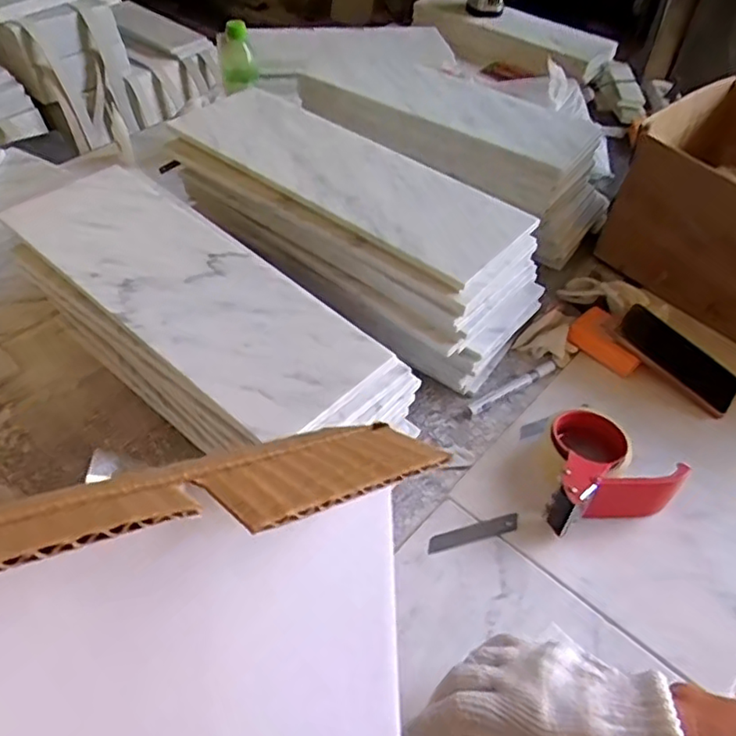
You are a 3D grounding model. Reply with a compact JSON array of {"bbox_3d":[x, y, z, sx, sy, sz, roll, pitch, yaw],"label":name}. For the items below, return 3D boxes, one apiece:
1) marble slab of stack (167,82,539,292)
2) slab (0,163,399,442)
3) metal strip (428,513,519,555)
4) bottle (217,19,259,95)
[{"bbox_3d":[-0.040,-0.240,0.730,0.461,0.019,0.153,35,57,24],"label":"marble slab of stack"},{"bbox_3d":[-0.191,-0.094,0.635,0.449,0.015,0.156,35,57,24],"label":"slab"},{"bbox_3d":[0.106,0.167,0.624,0.097,0.005,0.018,-12,46,-13],"label":"metal strip"},{"bbox_3d":[-0.208,-0.490,0.969,0.059,0.104,0.063,-9,51,-10],"label":"bottle"}]

